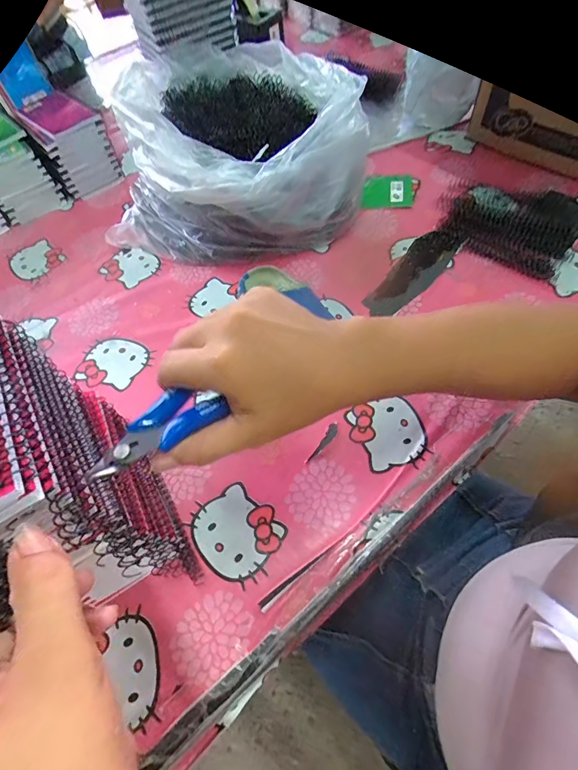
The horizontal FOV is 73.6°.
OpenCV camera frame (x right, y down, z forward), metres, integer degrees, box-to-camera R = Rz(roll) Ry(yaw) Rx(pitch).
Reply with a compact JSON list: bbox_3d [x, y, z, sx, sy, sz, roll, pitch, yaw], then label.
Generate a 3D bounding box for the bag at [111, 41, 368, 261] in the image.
[{"bbox_3d":[-0.055,-0.339,0.542,0.320,0.146,0.332,14,63,12],"label":"bag"}]

